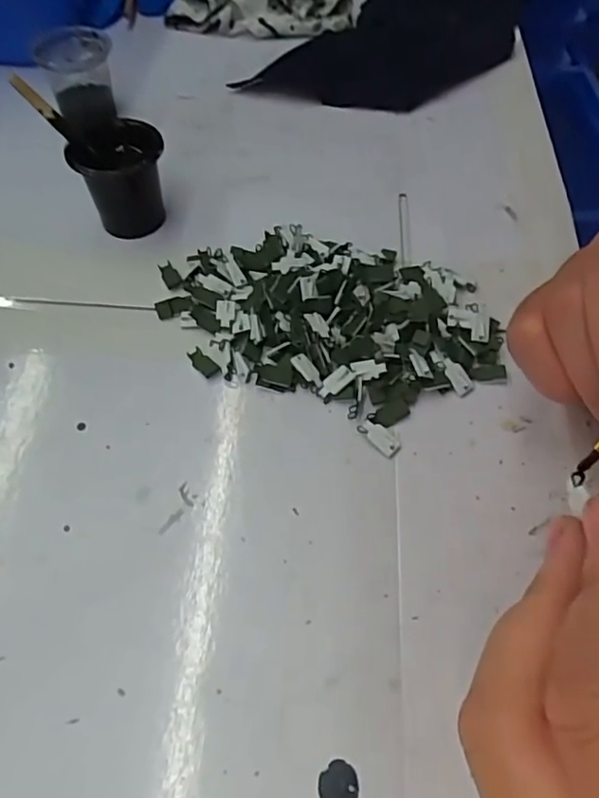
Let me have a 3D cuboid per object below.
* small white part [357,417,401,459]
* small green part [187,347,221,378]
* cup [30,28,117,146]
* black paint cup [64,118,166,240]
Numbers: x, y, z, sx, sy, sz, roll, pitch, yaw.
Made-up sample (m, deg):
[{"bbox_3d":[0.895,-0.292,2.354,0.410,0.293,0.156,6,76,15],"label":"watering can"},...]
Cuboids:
[{"bbox_3d":[0.027,0.013,0.200,0.007,0.004,0.015,-37,64,-23],"label":"small white part"},{"bbox_3d":[-0.036,-0.014,0.216,0.006,0.004,0.014,-36,64,-22],"label":"small green part"},{"bbox_3d":[-0.109,-0.162,0.293,0.033,0.033,0.037,-24,60,-16],"label":"cup"},{"bbox_3d":[-0.073,-0.090,0.245,0.034,0.036,0.034,0,56,-1],"label":"black paint cup"}]

